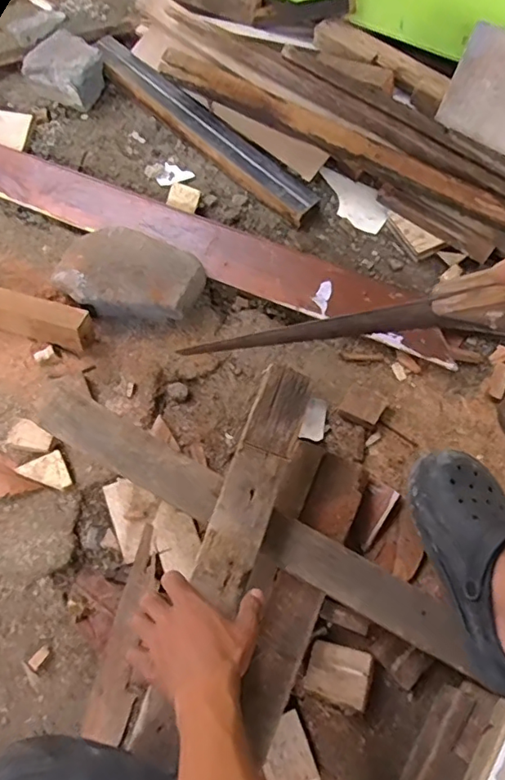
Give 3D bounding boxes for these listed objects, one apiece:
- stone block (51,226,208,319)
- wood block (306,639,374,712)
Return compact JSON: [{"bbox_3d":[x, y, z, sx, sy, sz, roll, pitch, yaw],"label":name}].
[{"bbox_3d":[-0.181,-0.168,0.841,0.210,0.076,0.126,12,67,5],"label":"stone block"},{"bbox_3d":[0.101,0.329,0.638,0.071,0.012,0.058,8,59,24],"label":"wood block"}]

